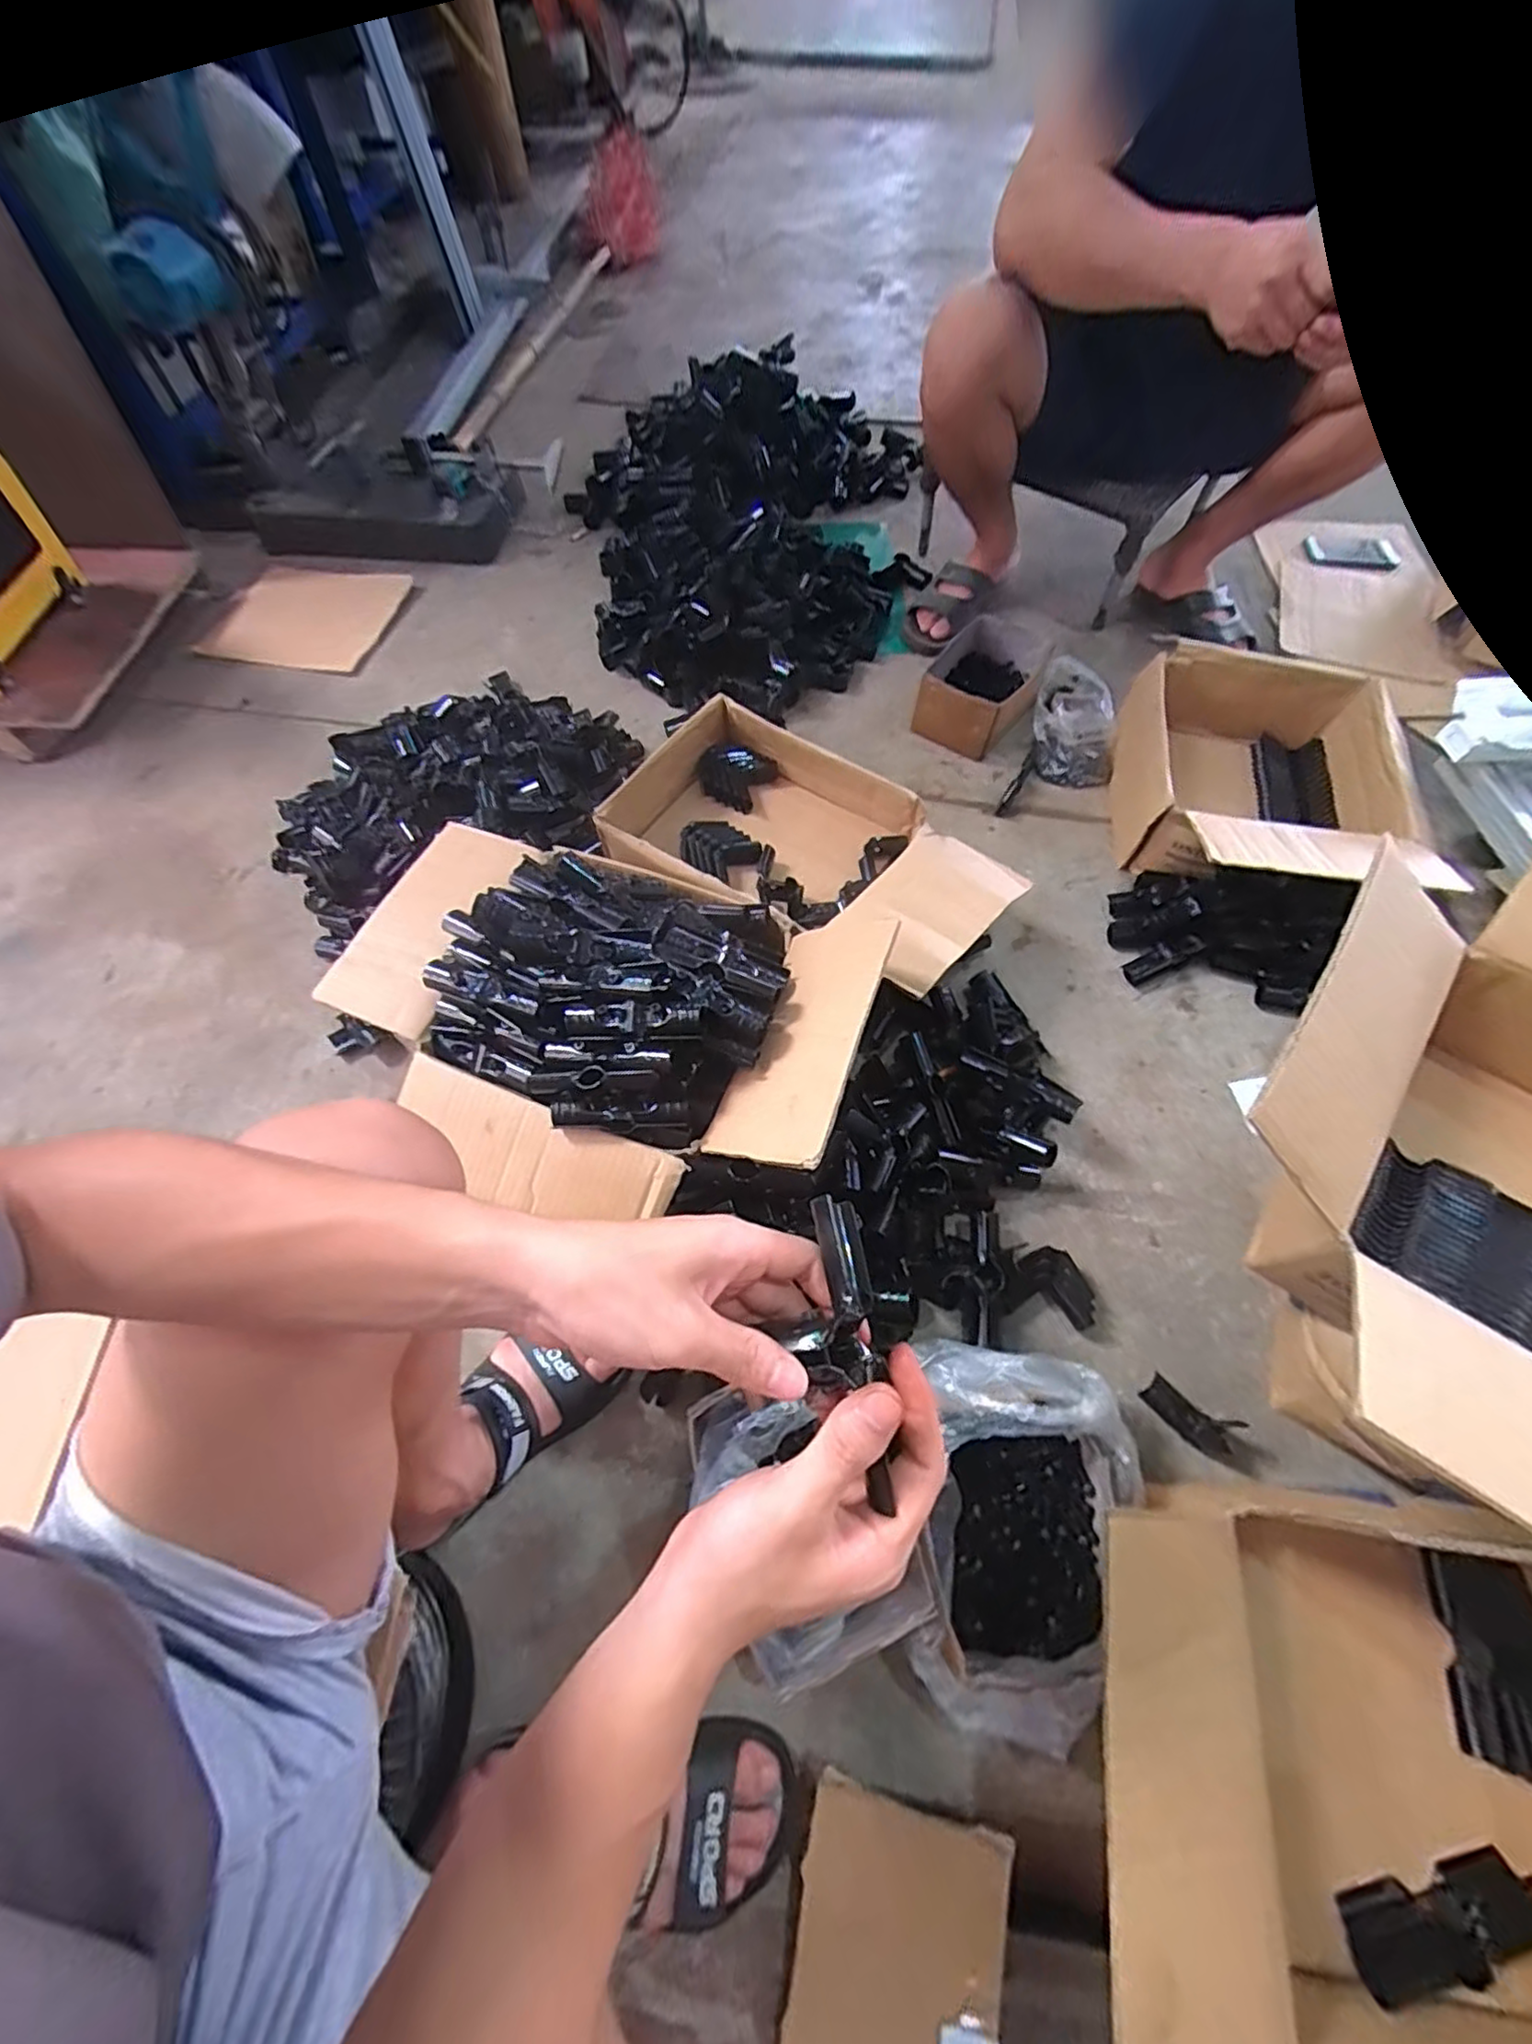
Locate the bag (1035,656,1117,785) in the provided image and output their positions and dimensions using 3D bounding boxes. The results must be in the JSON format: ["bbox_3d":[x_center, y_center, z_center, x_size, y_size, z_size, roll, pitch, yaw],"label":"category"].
[{"bbox_3d":[0.491,-0.484,1.098,0.126,0.053,0.264,15,64,7],"label":"bag"}]

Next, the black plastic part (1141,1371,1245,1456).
[{"bbox_3d":[0.405,0.371,0.645,0.081,0.055,0.030,39,69,18],"label":"black plastic part"}]

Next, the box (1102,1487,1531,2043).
[{"bbox_3d":[0.444,0.502,0.451,0.463,0.224,0.304,11,63,5],"label":"box"}]

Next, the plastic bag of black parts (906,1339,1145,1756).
[{"bbox_3d":[0.214,0.424,0.577,0.170,0.111,0.265,10,63,5],"label":"plastic bag of black parts"}]

